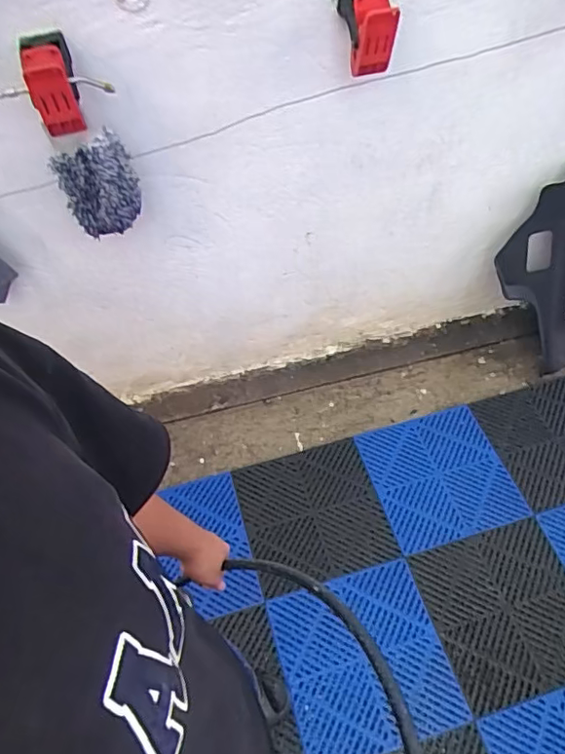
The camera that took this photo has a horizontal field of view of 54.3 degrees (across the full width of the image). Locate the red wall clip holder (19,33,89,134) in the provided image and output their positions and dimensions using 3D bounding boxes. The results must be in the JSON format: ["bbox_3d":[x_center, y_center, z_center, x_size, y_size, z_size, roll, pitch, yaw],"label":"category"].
[{"bbox_3d":[-0.430,-0.551,1.034,0.080,0.139,0.124,-16,53,-7],"label":"red wall clip holder"}]

